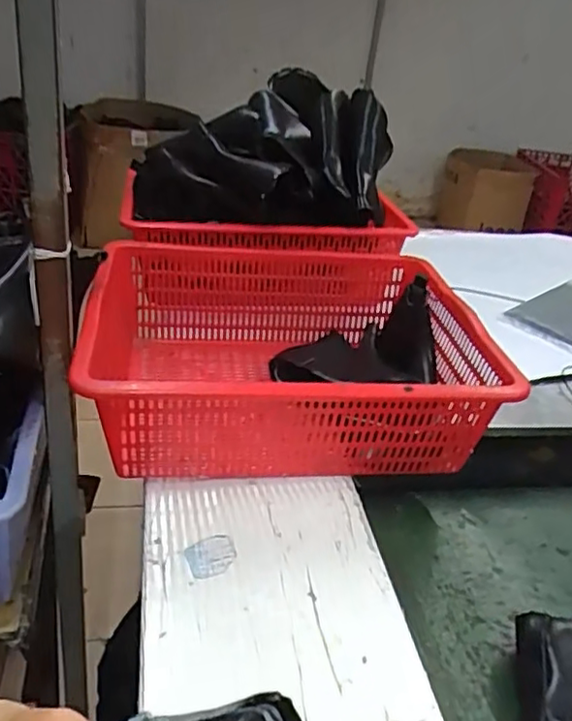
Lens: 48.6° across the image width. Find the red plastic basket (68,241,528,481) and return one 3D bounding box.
[{"bbox_3d":[0.001,-0.002,0.816,0.444,0.163,0.374,-2,31,-10],"label":"red plastic basket"}]

